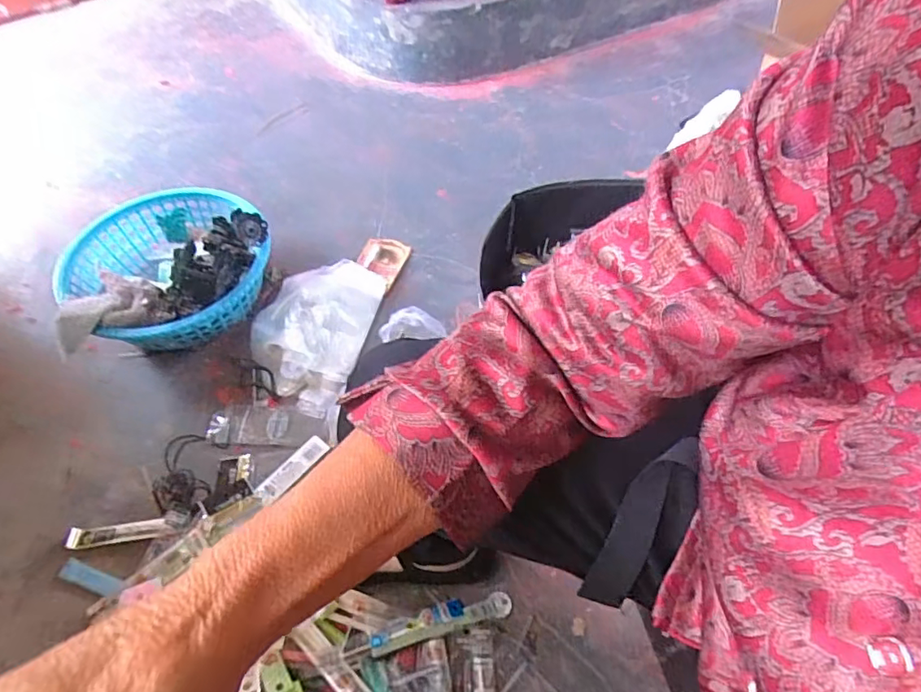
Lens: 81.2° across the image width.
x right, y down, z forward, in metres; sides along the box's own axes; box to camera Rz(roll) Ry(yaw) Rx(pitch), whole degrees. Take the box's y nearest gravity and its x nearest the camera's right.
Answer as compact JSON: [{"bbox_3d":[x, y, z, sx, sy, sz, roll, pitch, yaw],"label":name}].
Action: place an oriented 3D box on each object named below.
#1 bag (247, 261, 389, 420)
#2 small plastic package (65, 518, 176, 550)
[{"bbox_3d":[-0.245,-0.033,0.878,0.170,0.057,0.270,11,55,9],"label":"bag"},{"bbox_3d":[-0.443,0.246,0.709,0.132,0.022,0.029,-7,54,-4],"label":"small plastic package"}]

